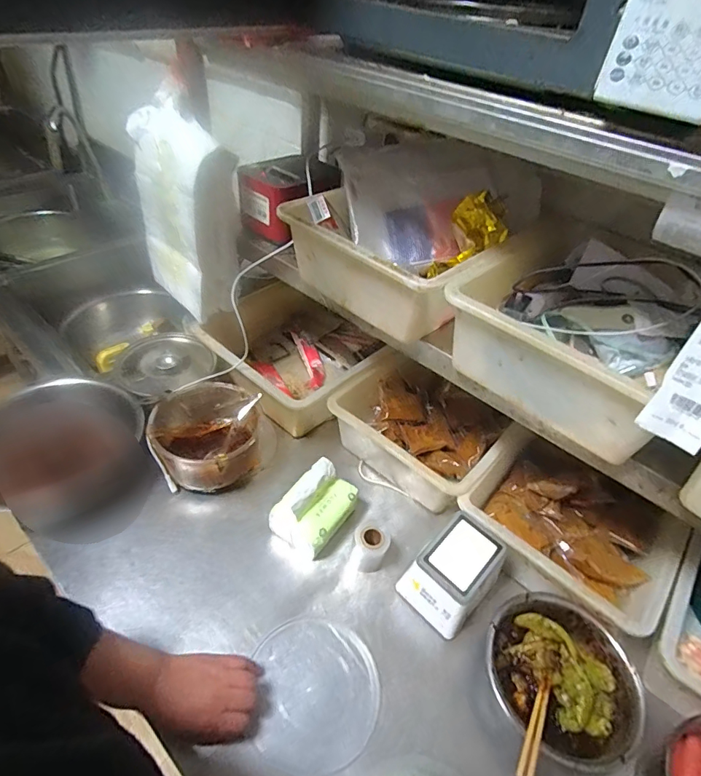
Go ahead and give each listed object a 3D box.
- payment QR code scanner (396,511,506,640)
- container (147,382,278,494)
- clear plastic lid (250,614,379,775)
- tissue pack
[{"bbox_3d":[0.145,0.261,0.633,0.117,0.100,0.106,-31,55,-33],"label":"payment QR code scanner"},{"bbox_3d":[-0.235,0.084,0.766,0.173,0.099,0.168,4,43,-4],"label":"container"},{"bbox_3d":[-0.040,0.377,0.566,0.143,0.011,0.163,1,43,-7],"label":"clear plastic lid"},{"bbox_3d":[-0.052,0.184,0.697,0.094,0.100,0.120,28,47,21],"label":"tissue pack"}]

